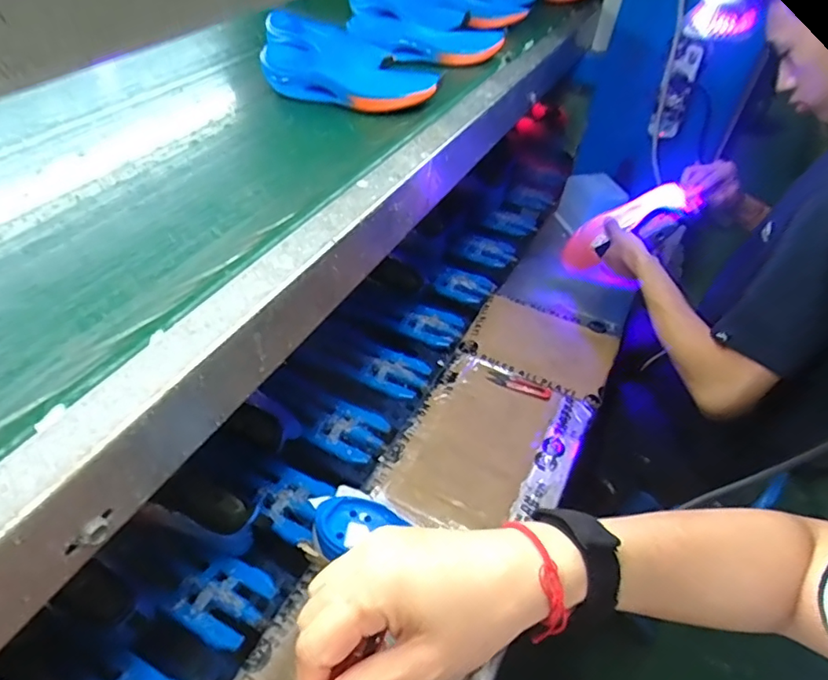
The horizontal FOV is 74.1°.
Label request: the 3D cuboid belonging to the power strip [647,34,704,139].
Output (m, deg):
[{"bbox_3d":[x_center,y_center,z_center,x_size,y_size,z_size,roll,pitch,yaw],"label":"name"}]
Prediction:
[{"bbox_3d":[0.539,-0.513,1.123,0.064,0.192,0.048,21,46,15],"label":"power strip"}]

